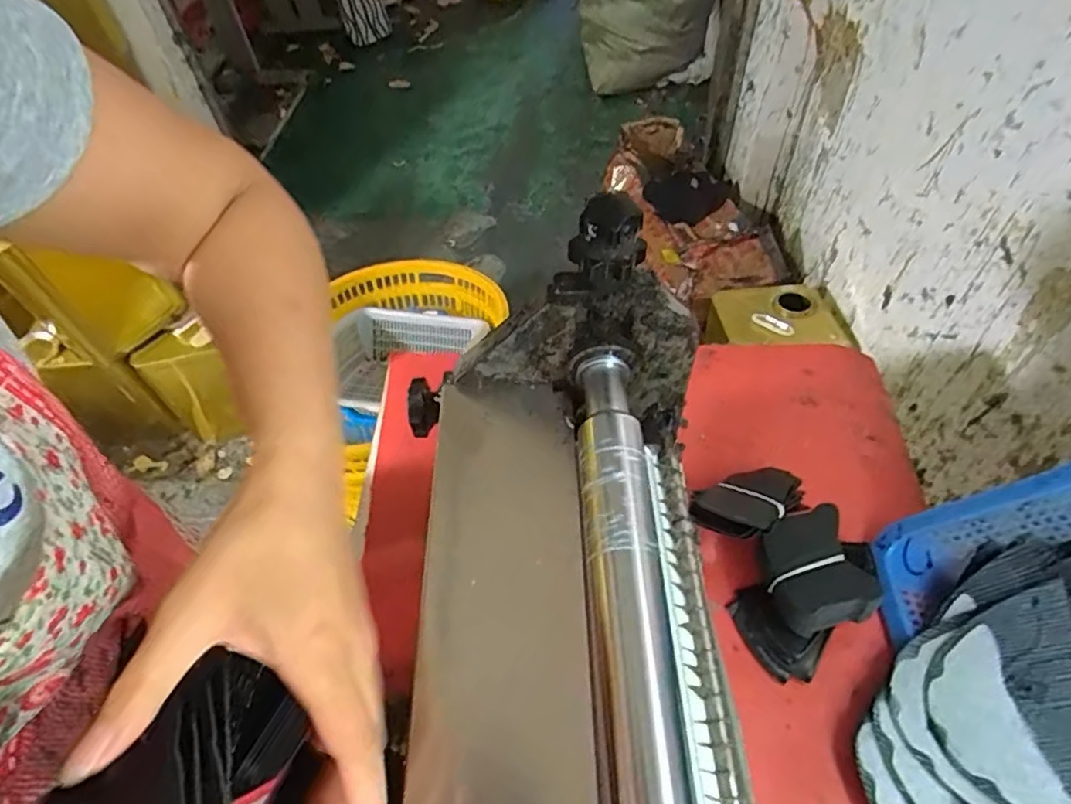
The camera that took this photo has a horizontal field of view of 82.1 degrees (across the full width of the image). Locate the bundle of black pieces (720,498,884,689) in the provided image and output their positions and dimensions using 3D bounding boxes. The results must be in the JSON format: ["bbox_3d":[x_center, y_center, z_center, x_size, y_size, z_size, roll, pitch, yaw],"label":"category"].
[{"bbox_3d":[0.232,0.156,0.527,0.134,0.071,0.091,-36,57,-21],"label":"bundle of black pieces"}]

